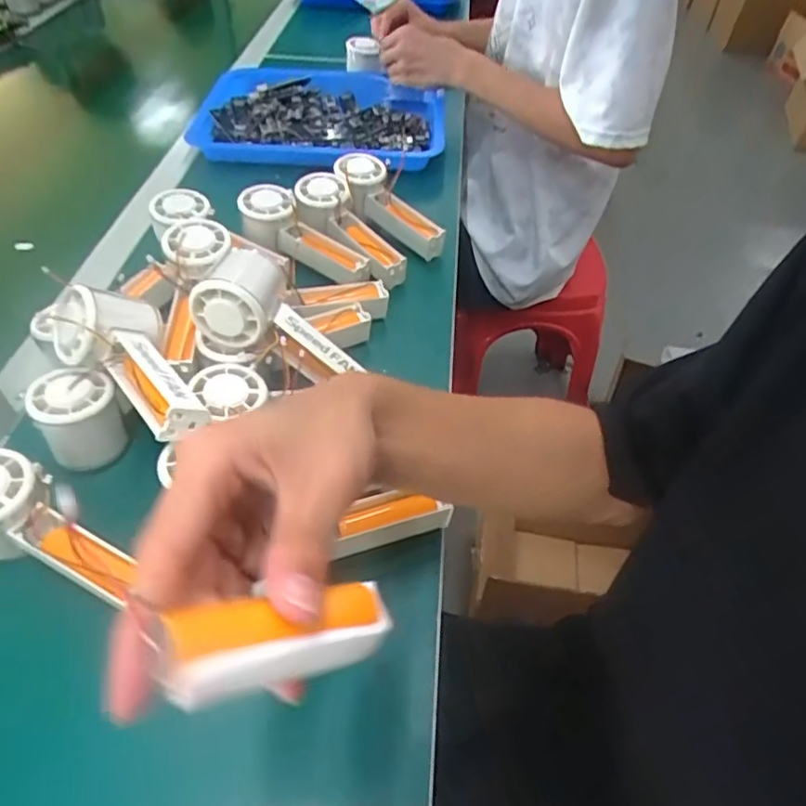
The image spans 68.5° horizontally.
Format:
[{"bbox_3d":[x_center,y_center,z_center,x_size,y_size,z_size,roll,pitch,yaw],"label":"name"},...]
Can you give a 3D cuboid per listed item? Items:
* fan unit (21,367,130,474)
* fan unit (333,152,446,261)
[{"bbox_3d":[-0.241,0.010,0.443,0.057,0.060,0.052,-23,53,-21],"label":"fan unit"},{"bbox_3d":[-0.012,-0.220,0.644,0.152,0.043,0.066,45,57,1],"label":"fan unit"}]

